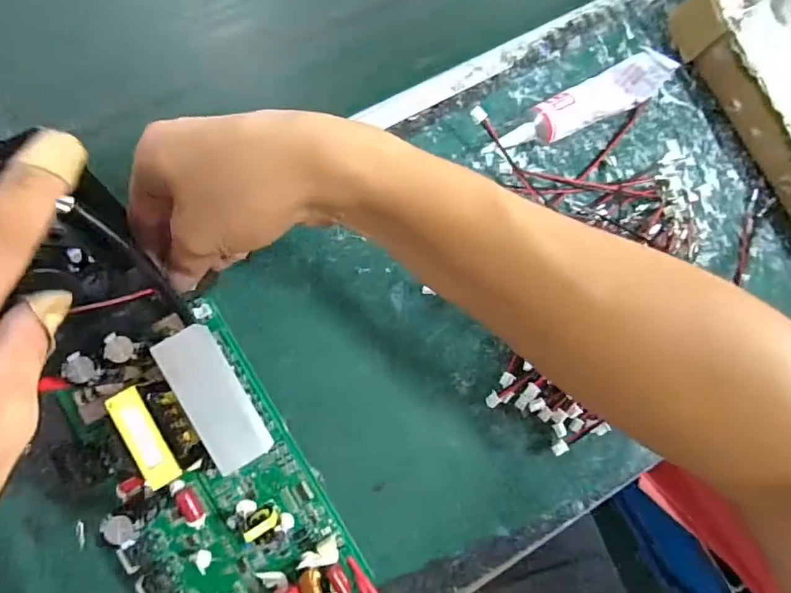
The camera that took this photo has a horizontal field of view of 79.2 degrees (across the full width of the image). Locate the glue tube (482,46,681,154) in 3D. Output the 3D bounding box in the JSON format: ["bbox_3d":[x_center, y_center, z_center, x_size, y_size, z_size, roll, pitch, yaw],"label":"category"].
[{"bbox_3d":[0.117,-0.120,0.306,0.126,0.034,0.031,-30,87,-9],"label":"glue tube"}]

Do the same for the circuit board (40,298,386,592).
[{"bbox_3d":[-0.088,0.122,0.243,0.101,0.060,0.222,-31,87,-9],"label":"circuit board"}]

